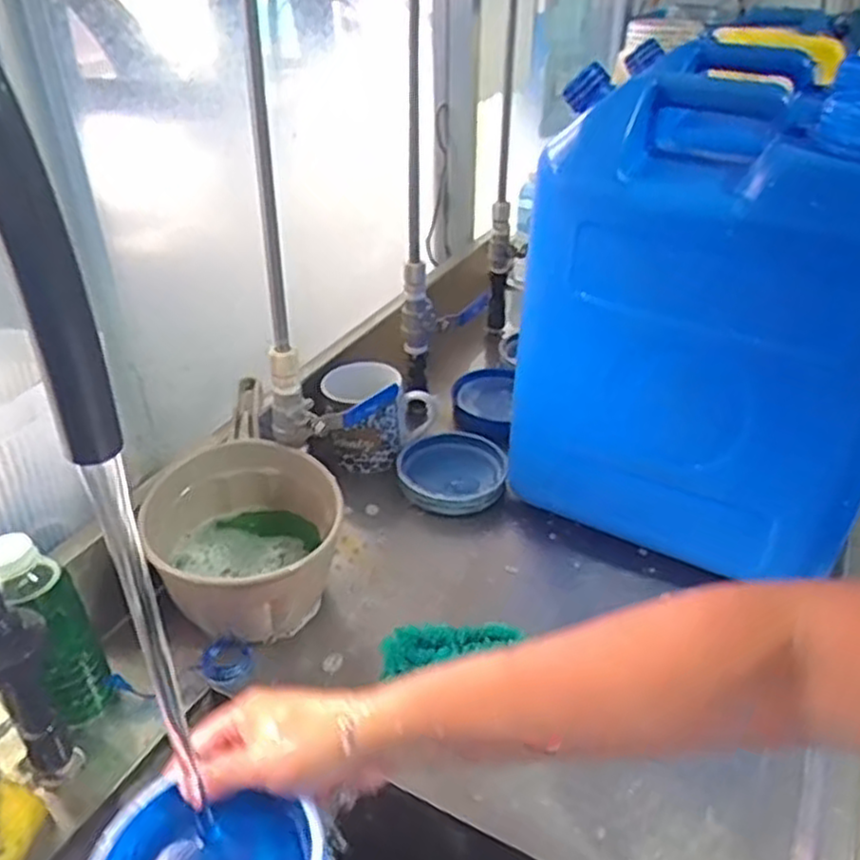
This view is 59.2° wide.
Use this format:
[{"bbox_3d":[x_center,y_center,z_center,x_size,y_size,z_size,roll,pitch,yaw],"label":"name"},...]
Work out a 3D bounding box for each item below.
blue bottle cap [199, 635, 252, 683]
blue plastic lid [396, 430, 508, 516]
[{"bbox_3d":[-0.171,0.194,0.635,0.038,0.024,0.038,-8,34,-11],"label":"blue bottle cap"},{"bbox_3d":[0.024,0.044,0.837,0.117,0.032,0.120,-1,34,1],"label":"blue plastic lid"}]

